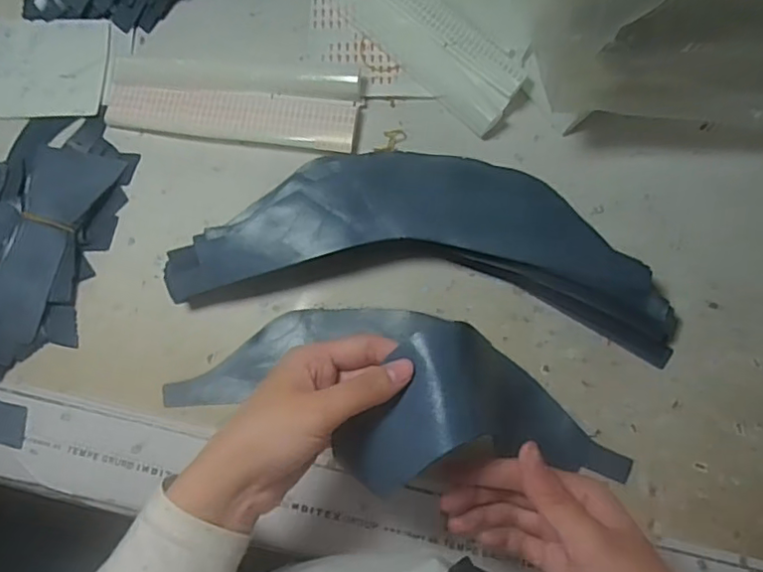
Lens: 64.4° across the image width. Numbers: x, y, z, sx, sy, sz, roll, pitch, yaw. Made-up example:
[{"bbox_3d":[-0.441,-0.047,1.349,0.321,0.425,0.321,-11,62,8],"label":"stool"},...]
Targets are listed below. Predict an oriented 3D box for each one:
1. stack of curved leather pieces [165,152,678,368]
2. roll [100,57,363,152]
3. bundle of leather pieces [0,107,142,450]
[{"bbox_3d":[0.034,-0.030,0.455,0.383,0.047,0.120,7,76,2],"label":"stack of curved leather pieces"},{"bbox_3d":[-0.121,-0.153,0.498,0.203,0.025,0.063,8,76,2],"label":"roll"},{"bbox_3d":[-0.293,-0.021,0.457,0.155,0.044,0.258,6,76,2],"label":"bundle of leather pieces"}]

